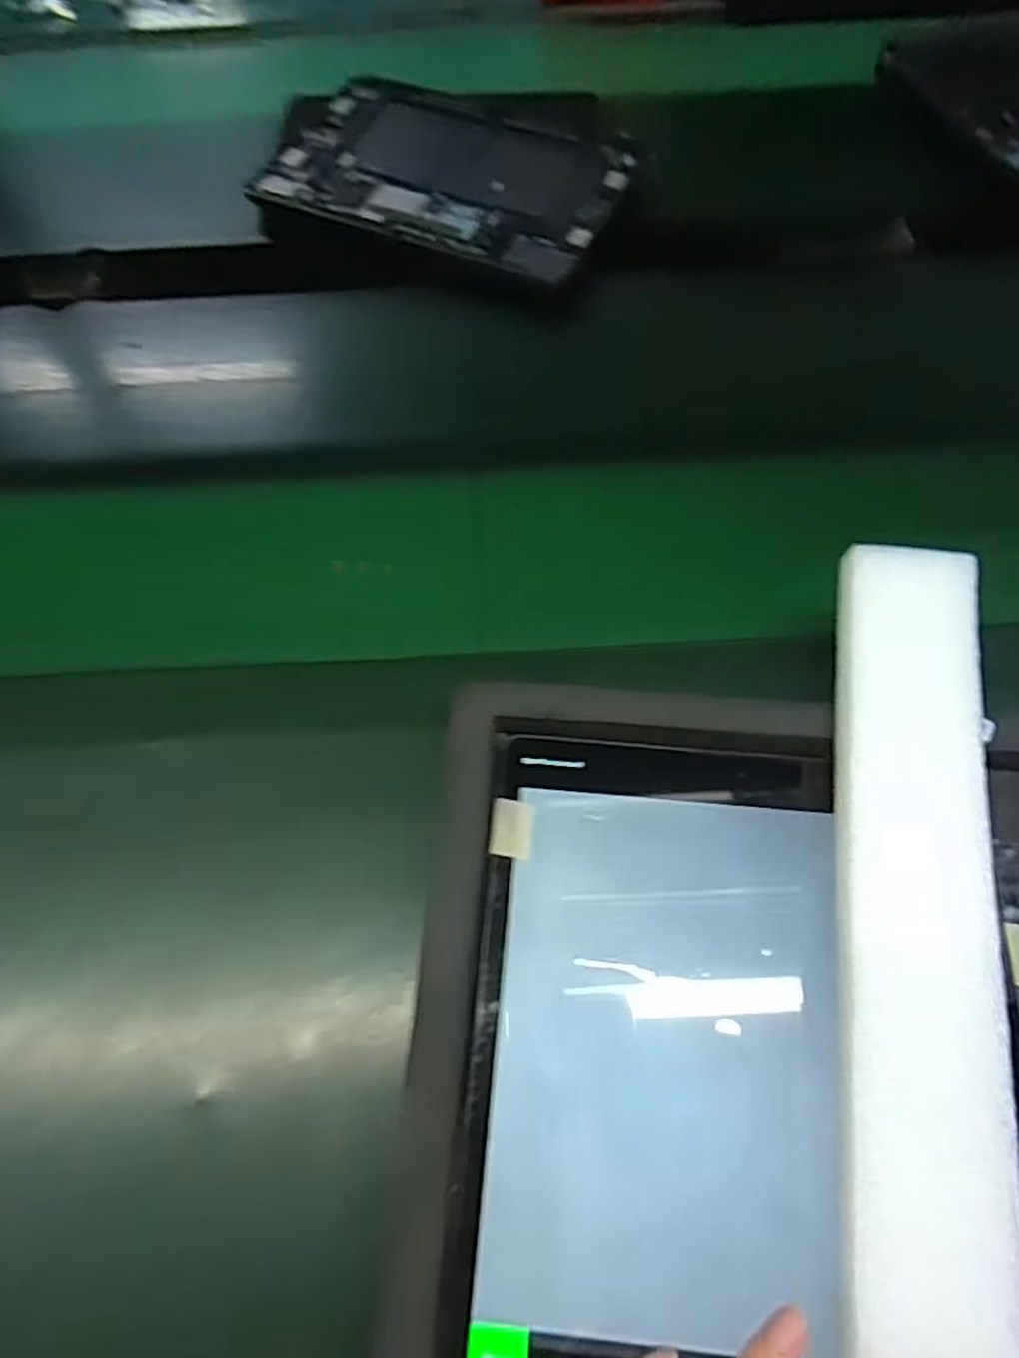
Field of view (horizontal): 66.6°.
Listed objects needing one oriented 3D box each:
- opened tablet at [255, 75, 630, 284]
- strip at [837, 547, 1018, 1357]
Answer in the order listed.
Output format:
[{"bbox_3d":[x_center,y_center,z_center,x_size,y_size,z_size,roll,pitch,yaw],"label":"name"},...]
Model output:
[{"bbox_3d":[-0.046,-0.378,0.580,0.258,0.015,0.159,20,66,12],"label":"opened tablet"},{"bbox_3d":[0.149,0.113,0.275,0.057,0.019,0.363,7,65,6],"label":"strip"}]

